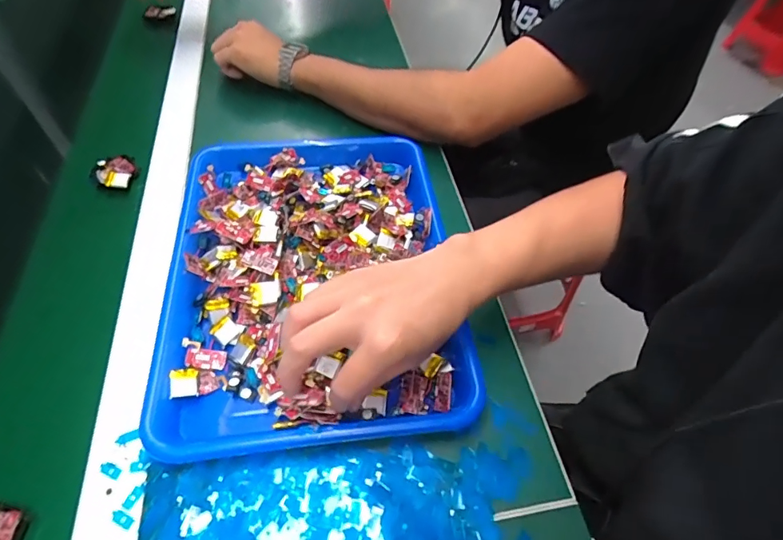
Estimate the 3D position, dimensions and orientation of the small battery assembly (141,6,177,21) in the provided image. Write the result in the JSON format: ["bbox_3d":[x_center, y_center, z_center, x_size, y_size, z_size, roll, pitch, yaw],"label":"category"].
[{"bbox_3d":[-0.369,-0.410,0.712,0.050,0.016,0.011,-18,57,-16],"label":"small battery assembly"}]

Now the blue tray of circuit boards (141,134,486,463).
[{"bbox_3d":[-0.072,-0.014,0.414,0.256,0.046,0.341,-5,54,-7],"label":"blue tray of circuit boards"}]

